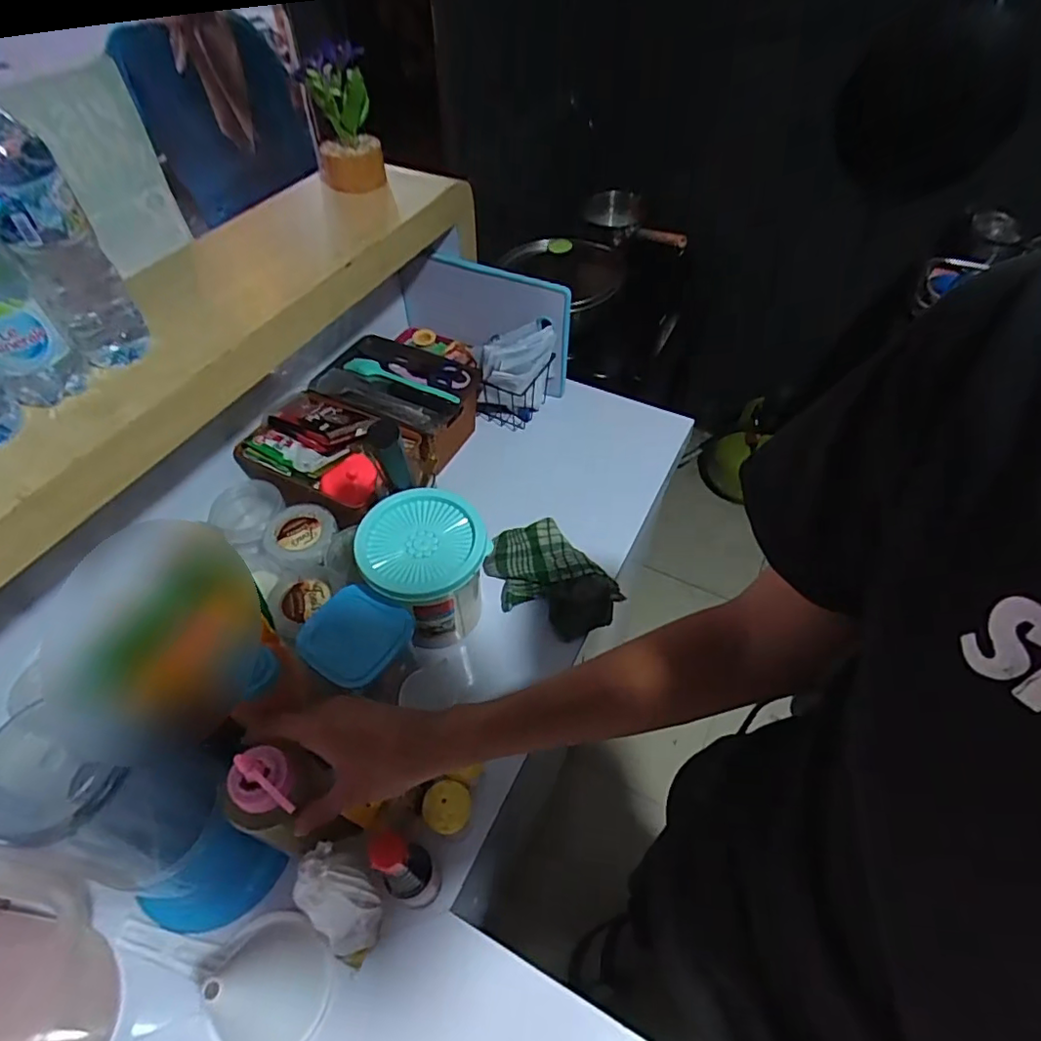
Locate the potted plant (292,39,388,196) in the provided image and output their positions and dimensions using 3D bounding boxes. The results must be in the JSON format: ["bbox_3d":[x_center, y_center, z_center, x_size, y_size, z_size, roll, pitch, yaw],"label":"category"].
[{"bbox_3d":[-0.222,-0.495,0.716,0.070,0.141,0.085,-22,55,-16],"label":"potted plant"}]

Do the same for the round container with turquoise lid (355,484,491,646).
[{"bbox_3d":[-0.105,0.063,0.657,0.122,0.154,0.128,0,52,0],"label":"round container with turquoise lid"}]

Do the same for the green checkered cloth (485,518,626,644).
[{"bbox_3d":[0.031,0.067,0.711,0.170,0.063,0.096,37,61,26],"label":"green checkered cloth"}]

